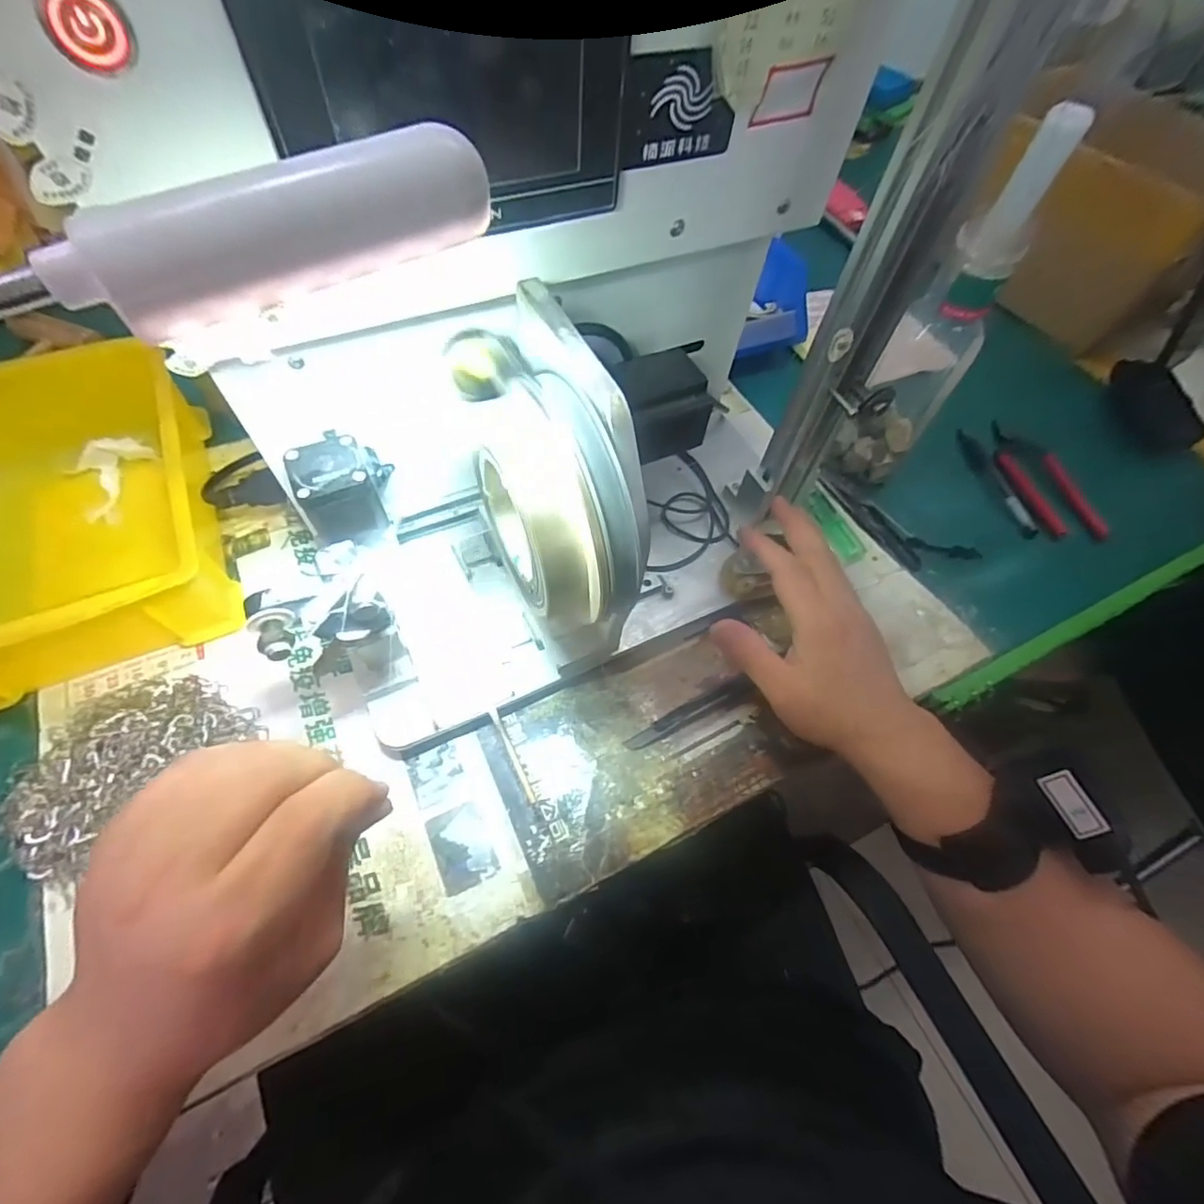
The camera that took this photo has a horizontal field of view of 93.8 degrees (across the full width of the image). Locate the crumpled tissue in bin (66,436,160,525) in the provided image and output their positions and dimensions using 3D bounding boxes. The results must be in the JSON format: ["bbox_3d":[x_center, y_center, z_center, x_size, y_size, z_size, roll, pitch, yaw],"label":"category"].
[{"bbox_3d":[-0.382,-0.095,0.429,0.055,0.012,0.076,8,65,-3],"label":"crumpled tissue in bin"}]

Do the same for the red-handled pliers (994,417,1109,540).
[{"bbox_3d":[0.390,-0.116,0.501,0.055,0.024,0.157,2,60,-3],"label":"red-handled pliers"}]

